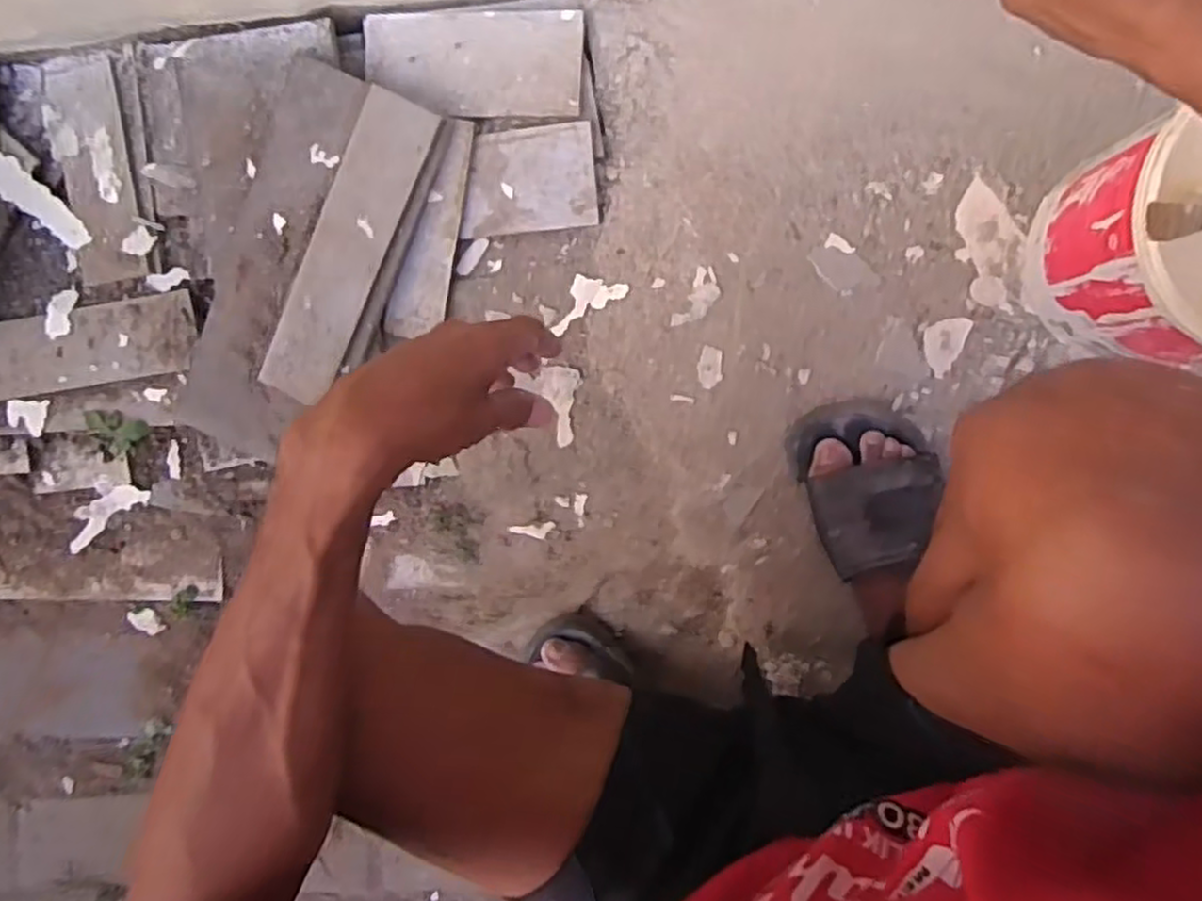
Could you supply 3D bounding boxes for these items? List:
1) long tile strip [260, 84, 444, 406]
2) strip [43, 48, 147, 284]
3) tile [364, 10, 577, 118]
[{"bbox_3d":[-0.225,-0.173,0.660,0.063,0.008,0.276,28,104,0],"label":"long tile strip"},{"bbox_3d":[-0.475,-0.261,0.698,0.076,0.006,0.202,-6,94,9],"label":"strip"},{"bbox_3d":[-0.114,-0.335,0.644,0.194,0.009,0.088,4,96,8],"label":"tile"}]

